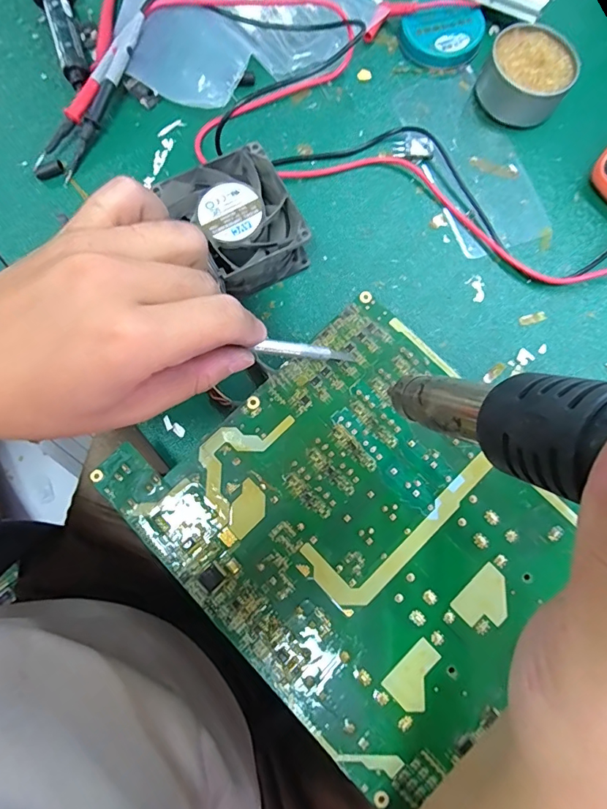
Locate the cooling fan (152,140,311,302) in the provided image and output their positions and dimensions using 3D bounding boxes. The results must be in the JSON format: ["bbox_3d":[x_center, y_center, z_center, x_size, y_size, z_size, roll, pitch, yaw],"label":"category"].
[{"bbox_3d":[-0.042,-0.122,0.306,0.072,0.040,0.082,-31,80,-6],"label":"cooling fan"}]

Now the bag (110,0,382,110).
[{"bbox_3d":[-0.052,-0.300,0.345,0.173,0.030,0.171,36,81,7],"label":"bag"}]

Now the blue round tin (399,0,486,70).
[{"bbox_3d":[0.108,-0.292,0.353,0.061,0.014,0.052,26,80,5],"label":"blue round tin"}]

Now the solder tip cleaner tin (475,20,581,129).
[{"bbox_3d":[0.168,-0.245,0.335,0.059,0.032,0.060,0,79,0],"label":"solder tip cleaner tin"}]

